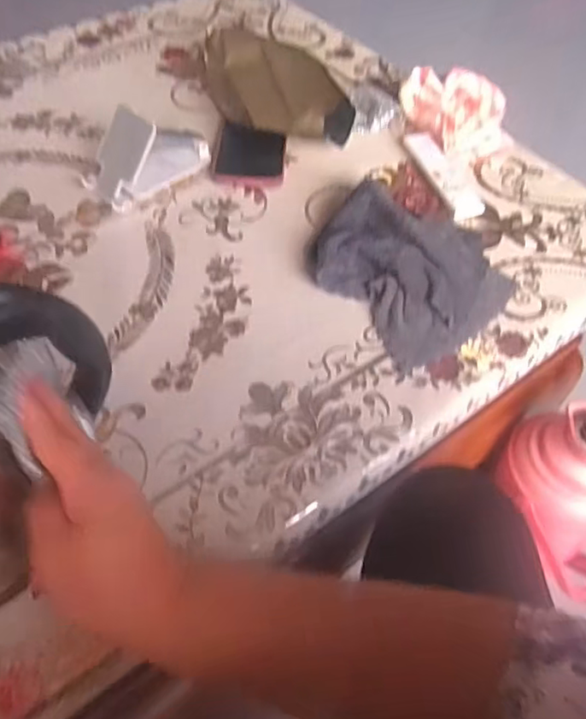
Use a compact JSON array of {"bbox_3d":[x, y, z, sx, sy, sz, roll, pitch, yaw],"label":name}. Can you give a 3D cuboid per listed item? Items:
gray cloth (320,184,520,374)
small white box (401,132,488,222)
[{"bbox_3d":[0.118,-0.100,0.589,0.175,0.047,0.186,-31,61,-23],"label":"gray cloth"},{"bbox_3d":[0.175,-0.217,0.693,0.042,0.017,0.145,-13,55,-12],"label":"small white box"}]

